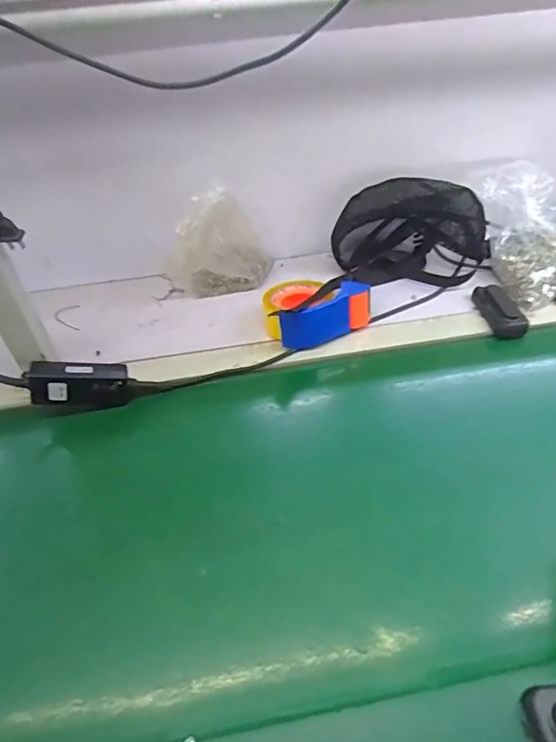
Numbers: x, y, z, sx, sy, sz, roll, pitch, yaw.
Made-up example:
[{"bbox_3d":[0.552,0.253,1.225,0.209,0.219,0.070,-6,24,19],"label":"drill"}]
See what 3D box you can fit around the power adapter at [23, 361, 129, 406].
[{"bbox_3d":[-0.255,0.018,0.595,0.119,0.059,0.035,3,42,-17],"label":"power adapter"}]

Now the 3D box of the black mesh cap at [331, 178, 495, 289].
[{"bbox_3d":[0.228,-0.254,0.804,0.247,0.165,0.132,6,33,9],"label":"black mesh cap"}]

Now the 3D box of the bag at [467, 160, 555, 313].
[{"bbox_3d":[0.412,-0.225,0.746,0.159,0.144,0.180,-22,48,-19],"label":"bag"}]

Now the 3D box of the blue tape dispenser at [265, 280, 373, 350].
[{"bbox_3d":[0.054,-0.098,0.695,0.153,0.066,0.105,-11,45,-8],"label":"blue tape dispenser"}]

